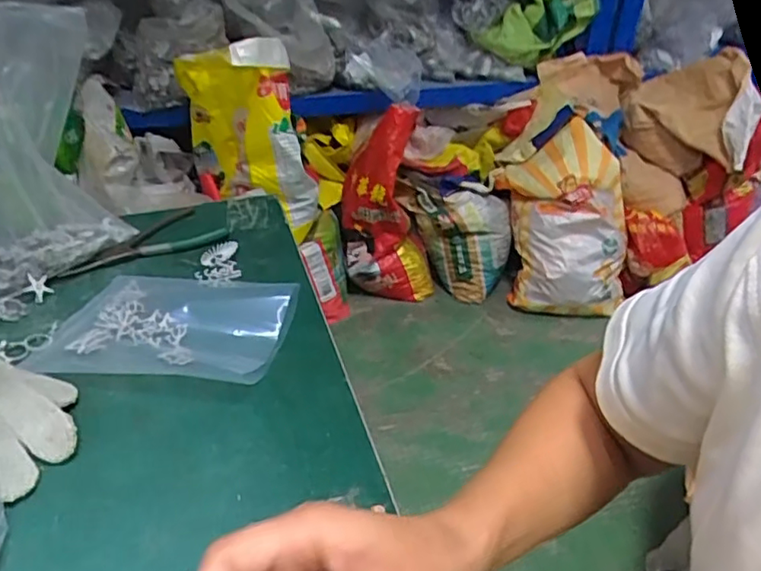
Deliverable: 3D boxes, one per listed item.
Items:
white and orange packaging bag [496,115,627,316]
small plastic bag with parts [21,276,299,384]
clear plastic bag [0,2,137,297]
[{"bbox_3d":[0.549,-0.202,1.768,0.343,0.547,0.173,-5,-4,8],"label":"white and orange packaging bag"},{"bbox_3d":[-0.185,0.031,0.525,0.203,0.024,0.146,6,34,7],"label":"small plastic bag with parts"},{"bbox_3d":[-0.328,-0.123,0.536,0.159,0.248,0.088,-23,41,-31],"label":"clear plastic bag"}]

